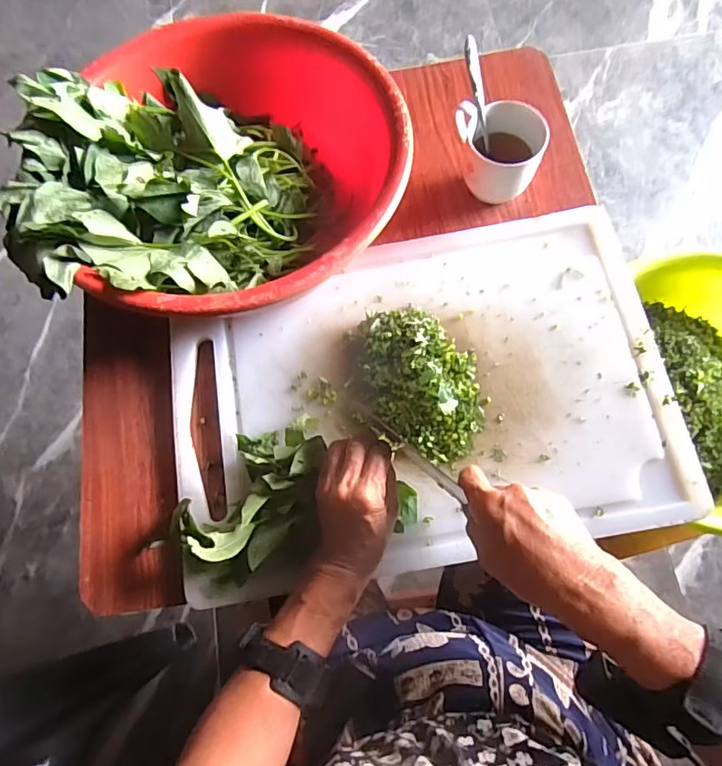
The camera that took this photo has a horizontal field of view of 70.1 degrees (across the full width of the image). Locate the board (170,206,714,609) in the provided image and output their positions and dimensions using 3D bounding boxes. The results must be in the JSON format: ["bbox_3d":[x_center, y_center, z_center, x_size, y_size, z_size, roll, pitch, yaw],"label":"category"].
[{"bbox_3d":[0.057,0.003,0.512,0.481,0.034,0.334,-9,73,-5],"label":"board"}]

